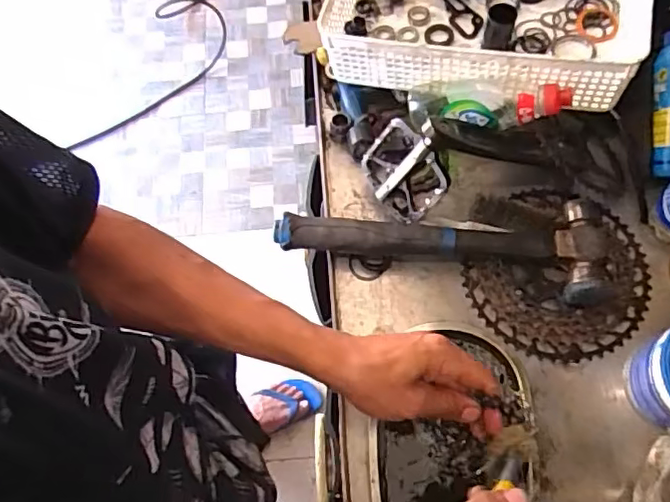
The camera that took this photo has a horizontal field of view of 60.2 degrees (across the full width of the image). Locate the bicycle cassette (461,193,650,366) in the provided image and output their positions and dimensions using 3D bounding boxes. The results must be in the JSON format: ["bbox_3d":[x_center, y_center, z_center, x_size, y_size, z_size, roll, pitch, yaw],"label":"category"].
[{"bbox_3d":[0.241,0.018,0.613,0.192,0.043,0.179,-1,69,3],"label":"bicycle cassette"}]

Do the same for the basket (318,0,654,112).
[{"bbox_3d":[0.170,-0.285,0.659,0.346,0.094,0.253,13,70,8],"label":"basket"}]

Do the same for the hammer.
[{"bbox_3d":[0.118,0.005,0.612,0.354,0.045,0.111,-2,69,2],"label":"hammer"}]

